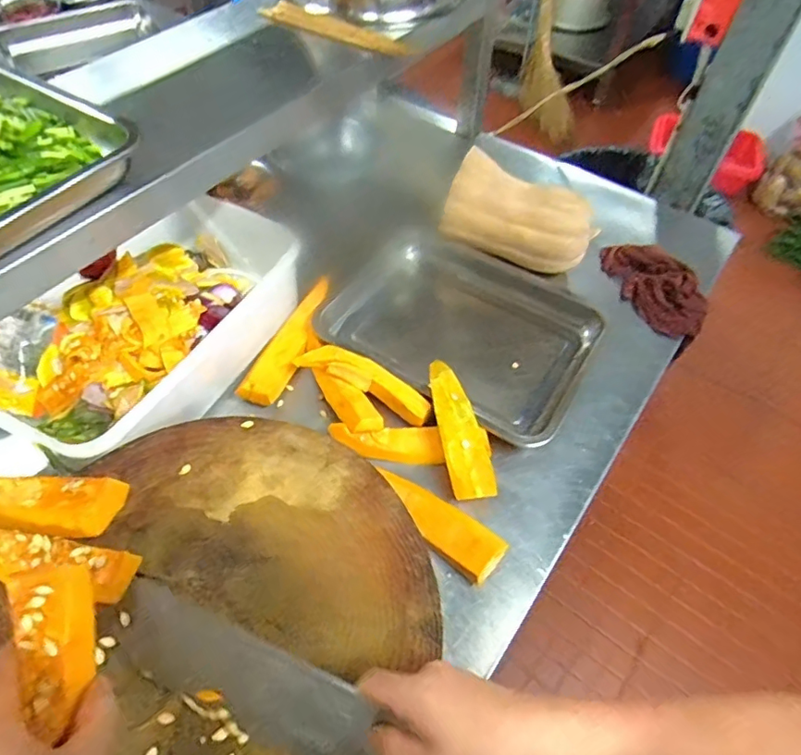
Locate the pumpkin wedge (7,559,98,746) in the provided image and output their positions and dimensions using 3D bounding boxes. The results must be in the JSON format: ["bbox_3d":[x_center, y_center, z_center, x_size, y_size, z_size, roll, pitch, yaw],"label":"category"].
[{"bbox_3d":[-0.211,0.164,0.333,0.038,0.023,0.093,-9,84,-8],"label":"pumpkin wedge"}]

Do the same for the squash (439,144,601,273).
[{"bbox_3d":[0.174,-0.237,0.784,0.211,0.106,0.113,16,56,10],"label":"squash"}]

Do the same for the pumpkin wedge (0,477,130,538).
[{"bbox_3d":[-0.338,0.113,0.484,0.171,0.033,0.048,3,55,1],"label":"pumpkin wedge"}]

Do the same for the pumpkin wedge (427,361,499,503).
[{"bbox_3d":[0.069,0.055,0.616,0.054,0.022,0.161,-13,72,-10],"label":"pumpkin wedge"}]

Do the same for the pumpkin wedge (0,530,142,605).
[{"bbox_3d":[-0.311,0.148,0.452,0.175,0.033,0.040,10,55,5],"label":"pumpkin wedge"}]

